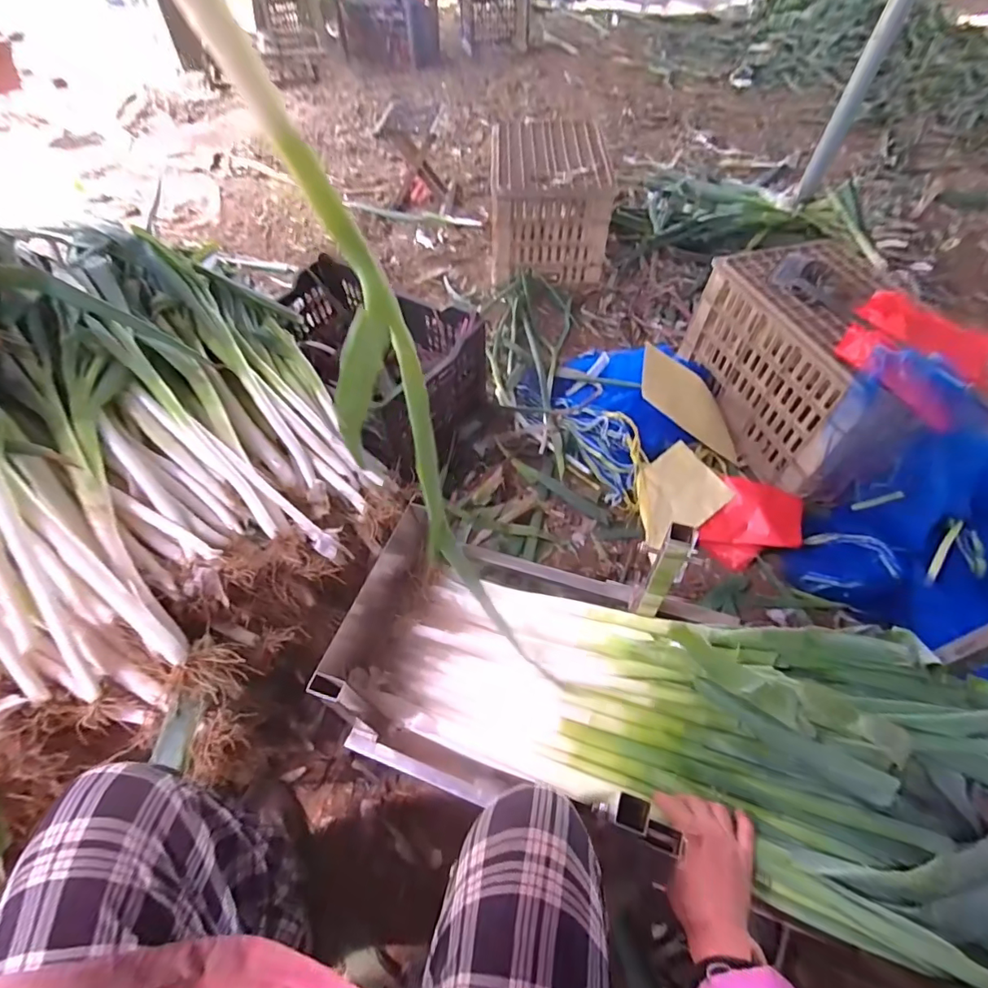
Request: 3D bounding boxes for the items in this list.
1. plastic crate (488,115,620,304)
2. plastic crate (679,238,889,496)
[{"bbox_3d":[0.164,-0.892,1.544,0.329,0.292,0.471,1,54,0],"label":"plastic crate"},{"bbox_3d":[0.692,-0.282,1.116,0.312,0.312,0.483,-12,55,-9],"label":"plastic crate"}]

